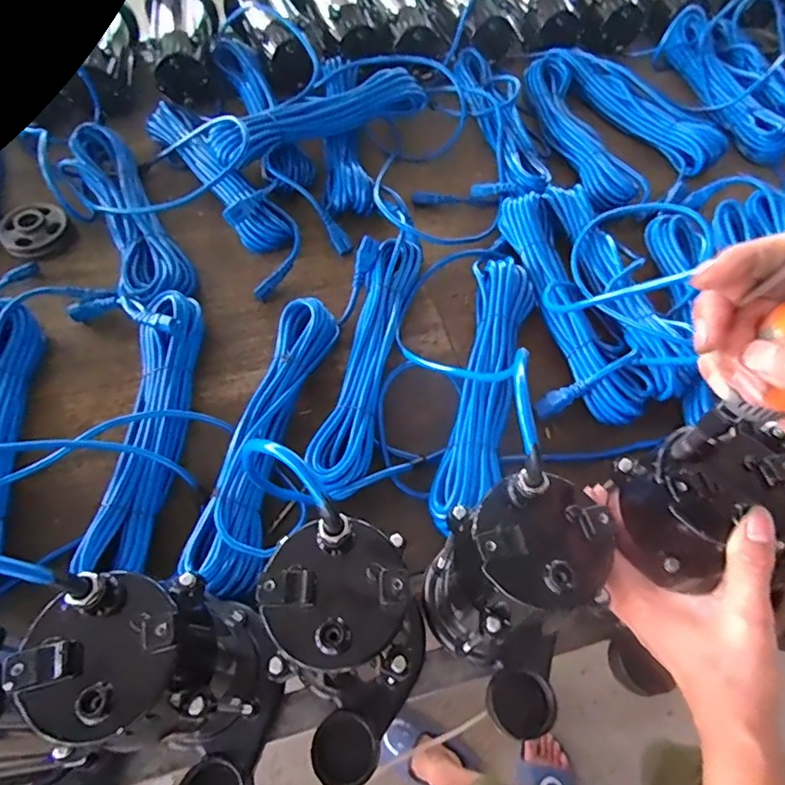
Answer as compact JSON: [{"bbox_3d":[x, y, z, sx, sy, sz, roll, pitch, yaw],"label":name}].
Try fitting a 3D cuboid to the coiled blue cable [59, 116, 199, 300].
[{"bbox_3d":[-0.370,-0.244,0.731,0.098,0.040,0.356,-27,64,-16],"label":"coiled blue cable"}]

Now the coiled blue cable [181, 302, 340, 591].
[{"bbox_3d":[-0.130,0.036,0.574,0.070,0.049,0.321,10,61,4],"label":"coiled blue cable"}]

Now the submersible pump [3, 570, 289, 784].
[{"bbox_3d":[-0.140,0.217,0.352,0.095,0.219,0.150,-19,62,-12],"label":"submersible pump"}]

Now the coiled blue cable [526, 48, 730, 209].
[{"bbox_3d":[0.360,-0.440,0.857,0.240,0.051,0.351,-16,62,-10],"label":"coiled blue cable"}]

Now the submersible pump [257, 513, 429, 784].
[{"bbox_3d":[-0.017,0.189,0.367,0.101,0.226,0.140,-8,61,-6],"label":"submersible pump"}]

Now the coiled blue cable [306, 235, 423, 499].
[{"bbox_3d":[-0.031,-0.046,0.628,0.075,0.051,0.357,12,61,5],"label":"coiled blue cable"}]

